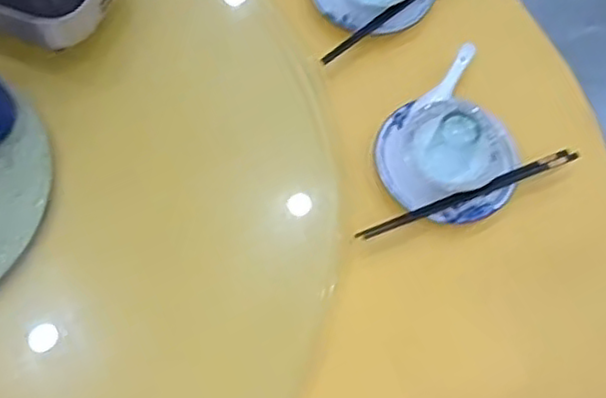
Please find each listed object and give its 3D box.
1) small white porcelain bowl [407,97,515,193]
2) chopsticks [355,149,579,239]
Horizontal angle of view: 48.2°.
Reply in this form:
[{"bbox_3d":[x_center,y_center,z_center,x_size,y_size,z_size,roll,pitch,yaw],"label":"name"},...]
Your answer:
[{"bbox_3d":[0.170,-0.061,0.740,0.111,0.066,0.105,1,64,-2],"label":"small white porcelain bowl"},{"bbox_3d":[0.180,-0.005,0.737,0.260,0.015,0.017,-20,66,-11],"label":"chopsticks"}]

